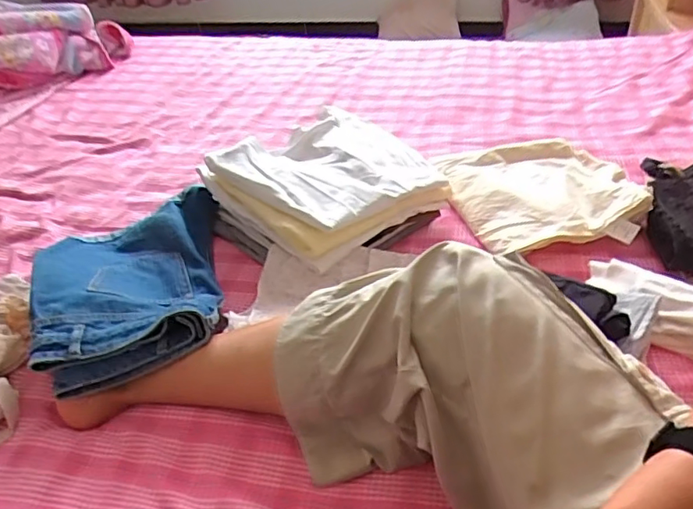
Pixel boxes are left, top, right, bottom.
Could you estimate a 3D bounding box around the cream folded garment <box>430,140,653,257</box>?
[{"bbox_3d":[0.300,-0.102,0.876,0.282,0.047,0.282,-10,38,-6],"label":"cream folded garment"}]

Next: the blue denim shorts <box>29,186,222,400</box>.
[{"bbox_3d":[-0.280,0.025,0.747,0.217,0.077,0.363,-11,39,-7],"label":"blue denim shorts"}]

